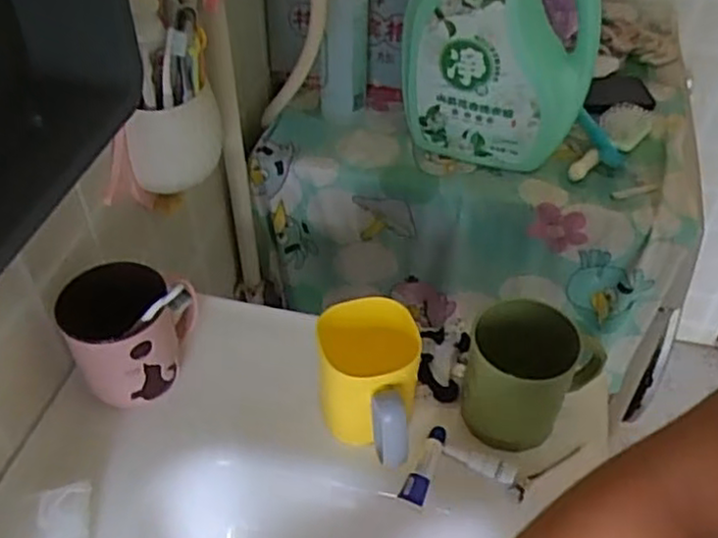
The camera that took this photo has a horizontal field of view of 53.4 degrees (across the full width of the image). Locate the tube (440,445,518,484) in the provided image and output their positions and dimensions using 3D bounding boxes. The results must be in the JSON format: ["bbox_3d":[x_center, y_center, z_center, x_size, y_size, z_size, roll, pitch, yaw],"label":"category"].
[{"bbox_3d":[0.100,0.158,0.588,0.062,0.009,0.018,20,48,20],"label":"tube"}]

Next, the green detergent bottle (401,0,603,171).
[{"bbox_3d":[0.166,-0.275,0.810,0.220,0.348,0.091,-1,45,0],"label":"green detergent bottle"}]

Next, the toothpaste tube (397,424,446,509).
[{"bbox_3d":[0.055,0.158,0.583,0.018,0.012,0.071,17,47,17],"label":"toothpaste tube"}]

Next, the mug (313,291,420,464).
[{"bbox_3d":[0.007,0.095,0.585,0.084,0.102,0.121,2,45,2],"label":"mug"}]

